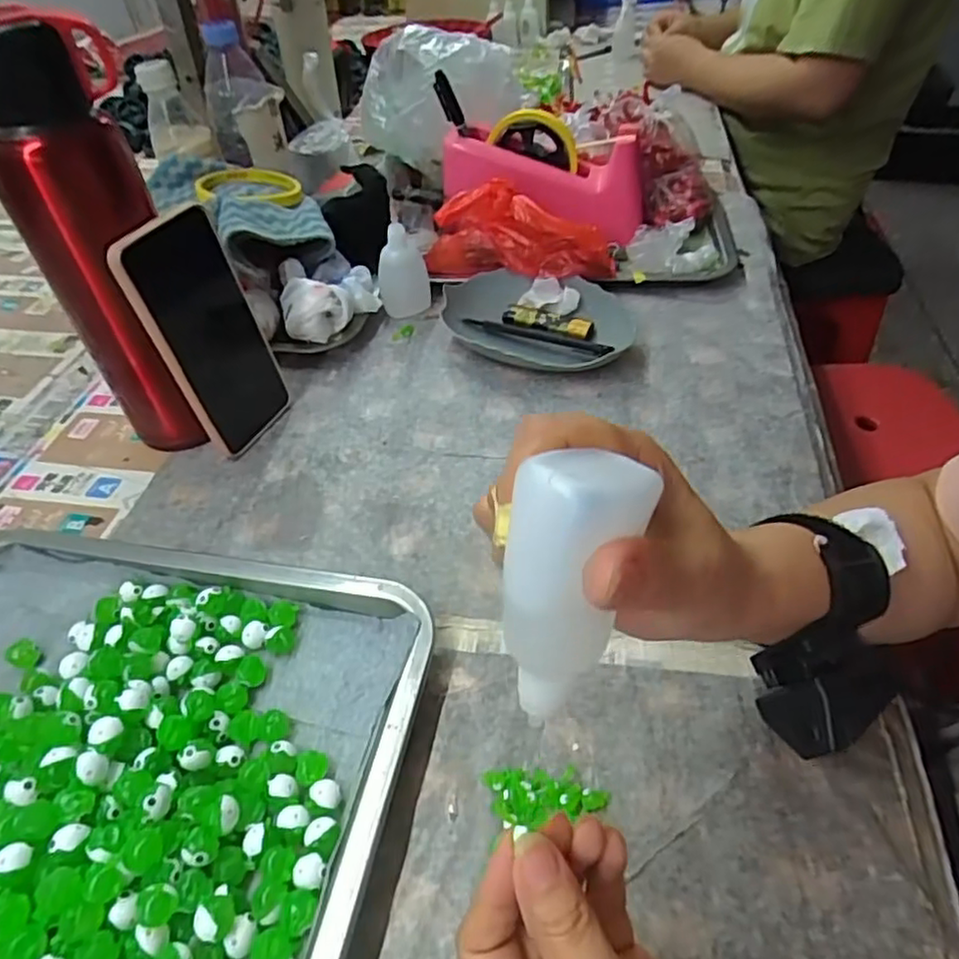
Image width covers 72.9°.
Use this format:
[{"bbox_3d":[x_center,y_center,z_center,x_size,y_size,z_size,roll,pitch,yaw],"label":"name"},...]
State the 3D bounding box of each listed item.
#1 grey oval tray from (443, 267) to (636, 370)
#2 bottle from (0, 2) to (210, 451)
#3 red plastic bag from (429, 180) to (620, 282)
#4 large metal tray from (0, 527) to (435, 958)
[{"bbox_3d":[0.047,-0.135,0.555,0.163,0.031,0.108,11,48,14],"label":"grey oval tray"},{"bbox_3d":[-0.234,-0.140,0.424,0.075,0.266,0.070,12,48,15],"label":"bottle"},{"bbox_3d":[0.034,-0.212,0.585,0.171,0.083,0.048,7,47,11],"label":"red plastic bag"},{"bbox_3d":[-0.205,0.141,0.306,0.322,0.036,0.262,7,47,11],"label":"large metal tray"}]

